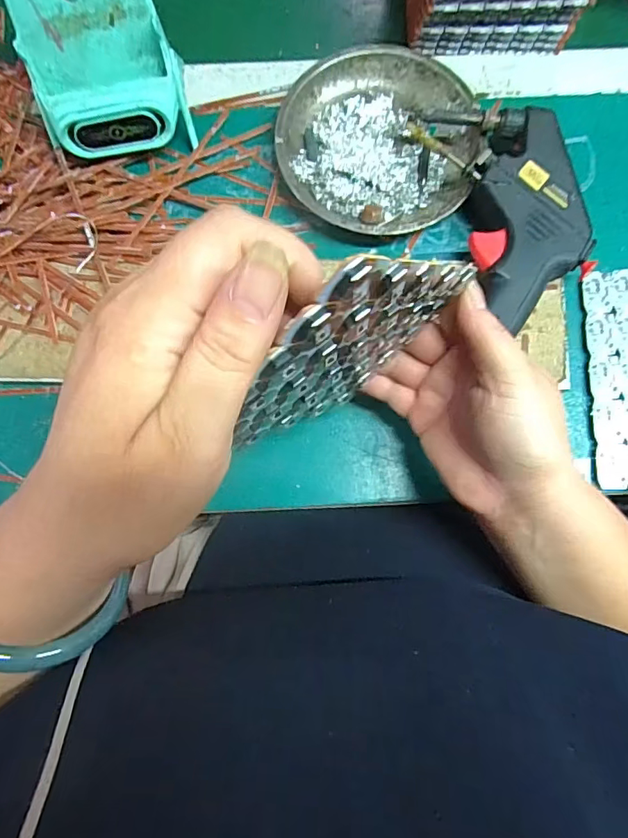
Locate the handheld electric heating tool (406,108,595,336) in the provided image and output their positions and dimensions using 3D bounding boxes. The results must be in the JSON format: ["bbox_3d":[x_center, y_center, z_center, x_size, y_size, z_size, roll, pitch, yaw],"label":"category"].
[{"bbox_3d":[0.133,-0.140,0.335,0.092,0.034,0.157,-18,80,-3],"label":"handheld electric heating tool"}]

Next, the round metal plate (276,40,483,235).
[{"bbox_3d":[0.042,-0.197,0.352,0.129,0.020,0.140,0,80,0],"label":"round metal plate"}]

